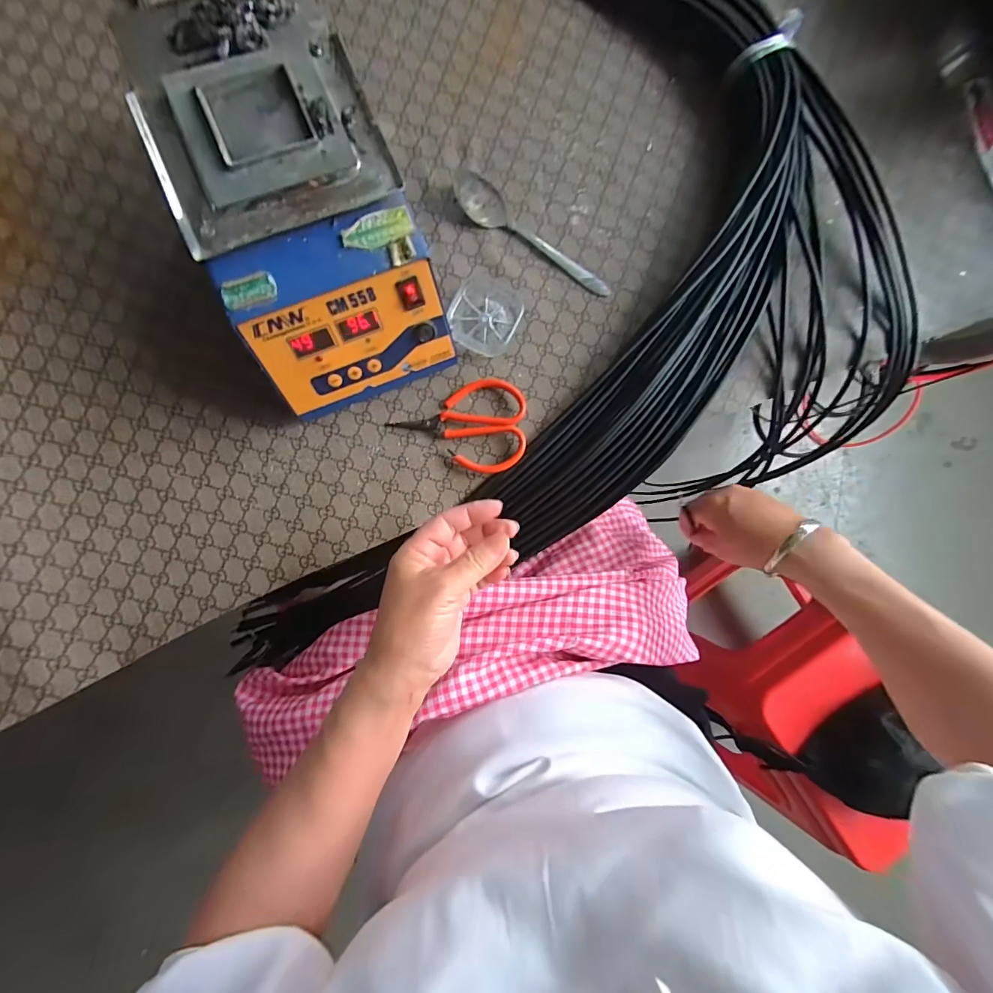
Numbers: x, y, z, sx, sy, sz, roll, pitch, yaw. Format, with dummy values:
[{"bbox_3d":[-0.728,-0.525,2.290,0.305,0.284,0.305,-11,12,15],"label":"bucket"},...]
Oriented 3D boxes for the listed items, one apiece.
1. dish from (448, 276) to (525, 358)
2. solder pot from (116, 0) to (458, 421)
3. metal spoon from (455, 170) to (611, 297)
[{"bbox_3d":[-0.009,-0.161,0.379,0.058,0.011,0.066,28,86,-2],"label":"dish"},{"bbox_3d":[-0.140,-0.201,0.312,0.143,0.096,0.252,-23,89,-4],"label":"solder pot"},{"bbox_3d":[0.031,-0.226,0.383,0.161,0.014,0.033,38,86,-1],"label":"metal spoon"}]

